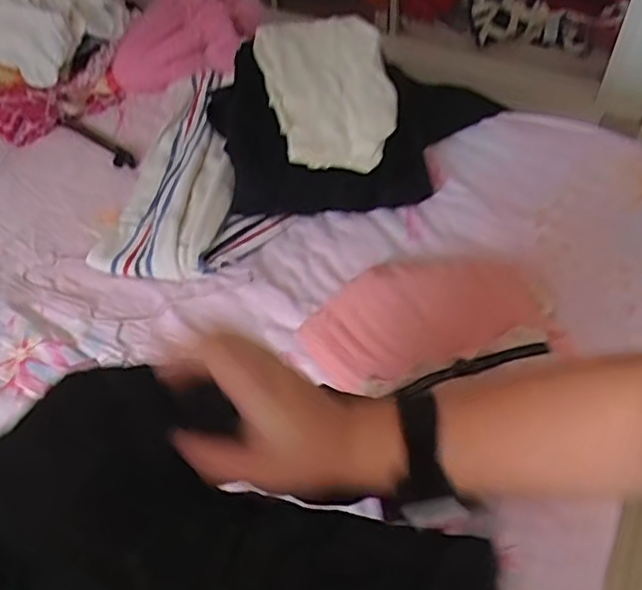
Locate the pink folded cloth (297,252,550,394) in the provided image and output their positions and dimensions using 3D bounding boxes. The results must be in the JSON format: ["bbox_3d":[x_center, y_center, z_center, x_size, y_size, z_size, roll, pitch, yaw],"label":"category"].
[{"bbox_3d":[0.146,0.024,0.889,0.339,0.072,0.175,-15,53,-8],"label":"pink folded cloth"}]

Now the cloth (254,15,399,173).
[{"bbox_3d":[0.016,-0.328,1.017,0.202,0.058,0.277,-12,83,-4],"label":"cloth"}]

